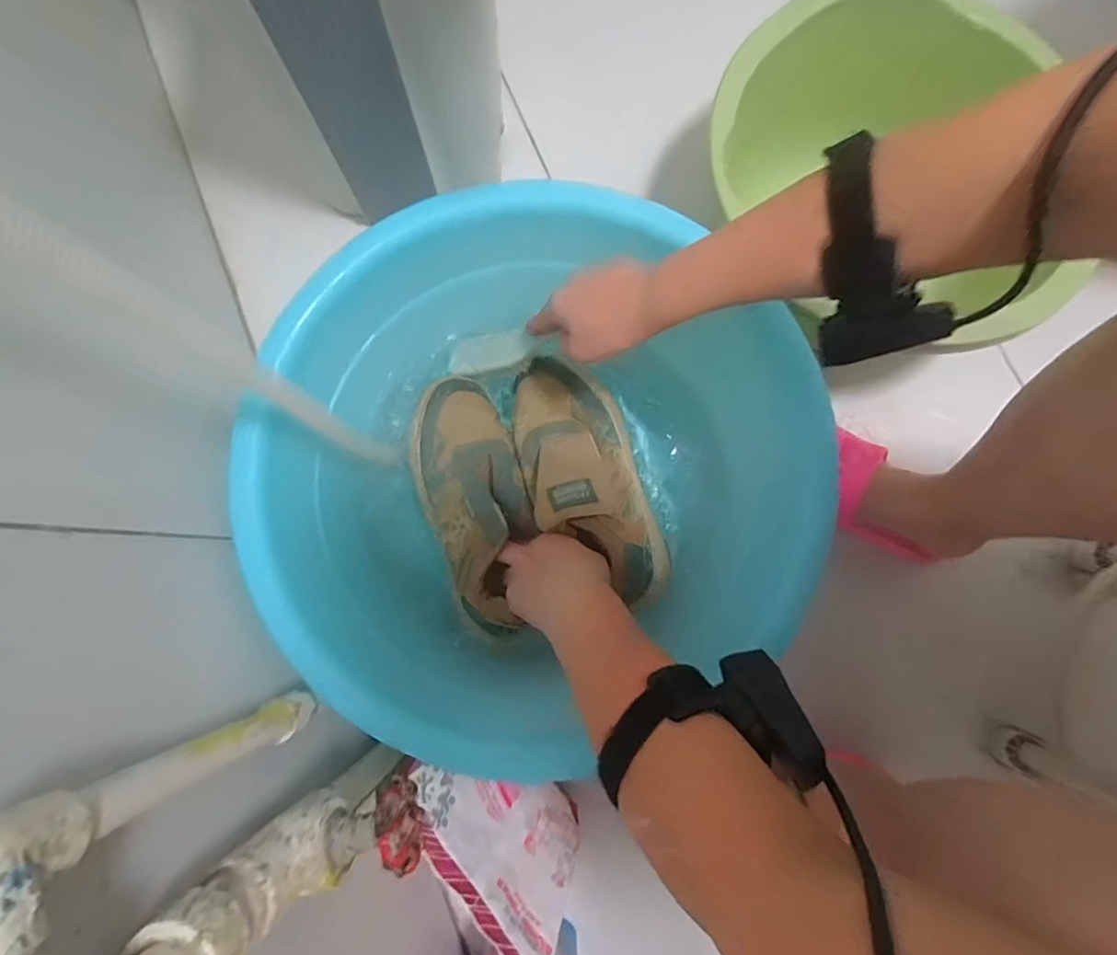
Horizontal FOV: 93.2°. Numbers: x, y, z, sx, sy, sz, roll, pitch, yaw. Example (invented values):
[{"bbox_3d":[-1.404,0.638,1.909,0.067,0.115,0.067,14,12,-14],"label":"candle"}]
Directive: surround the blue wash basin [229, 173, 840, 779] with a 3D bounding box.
[{"bbox_3d":[-0.003,-0.017,0.471,0.449,0.142,0.428,0,79,-1],"label":"blue wash basin"}]

